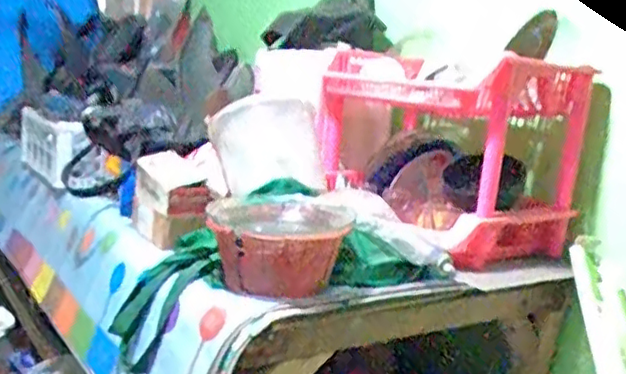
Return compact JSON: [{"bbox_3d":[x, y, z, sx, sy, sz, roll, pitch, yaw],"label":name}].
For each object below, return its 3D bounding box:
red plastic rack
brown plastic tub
[{"bbox_3d":[0.253,-0.075,1.230,0.320,0.328,0.445,-2,11,-41],"label":"red plastic rack"},{"bbox_3d":[-0.051,0.084,0.907,0.199,0.111,0.200,7,9,7],"label":"brown plastic tub"}]

